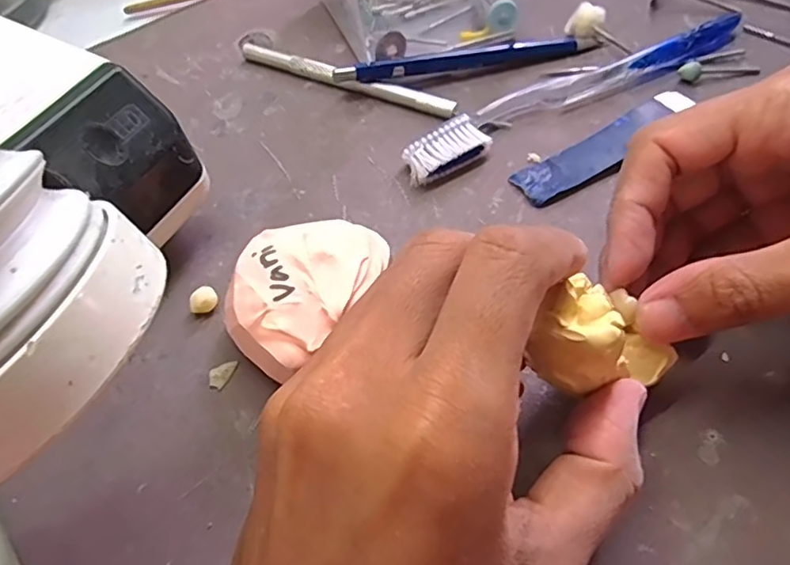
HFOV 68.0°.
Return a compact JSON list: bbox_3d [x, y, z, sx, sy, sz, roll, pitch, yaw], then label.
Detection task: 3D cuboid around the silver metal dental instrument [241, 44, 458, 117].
[{"bbox_3d":[-0.025,-0.098,0.284,0.115,0.008,0.007,21,60,16],"label":"silver metal dental instrument"}]

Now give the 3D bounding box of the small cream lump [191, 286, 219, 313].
[{"bbox_3d":[-0.070,0.007,0.217,0.010,0.009,0.007,-11,57,-5],"label":"small cream lump"}]

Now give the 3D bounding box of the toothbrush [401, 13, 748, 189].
[{"bbox_3d":[0.085,-0.092,0.271,0.186,0.011,0.027,-26,62,-13],"label":"toothbrush"}]

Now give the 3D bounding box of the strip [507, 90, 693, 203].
[{"bbox_3d":[0.092,-0.059,0.254,0.091,0.007,0.021,-28,60,-15],"label":"strip"}]

